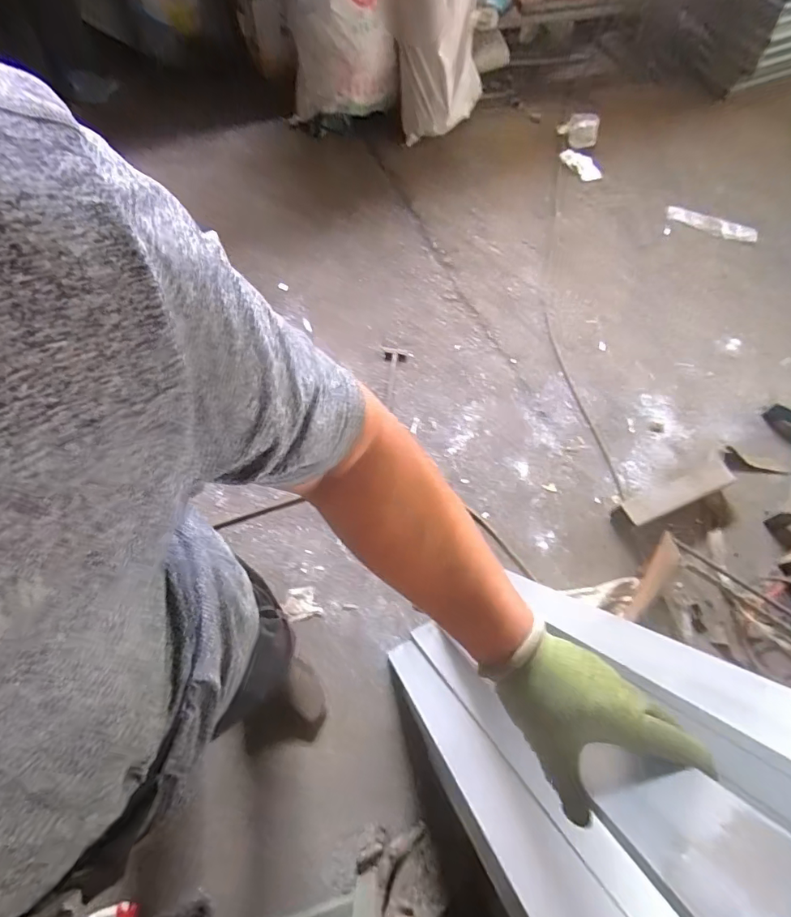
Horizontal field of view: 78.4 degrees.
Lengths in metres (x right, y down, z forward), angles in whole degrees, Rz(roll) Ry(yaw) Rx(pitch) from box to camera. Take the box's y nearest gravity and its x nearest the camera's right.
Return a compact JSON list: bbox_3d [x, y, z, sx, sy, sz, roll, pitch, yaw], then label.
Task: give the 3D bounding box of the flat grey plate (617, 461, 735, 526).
[{"bbox_3d":[0.876,0.102,1.500,0.398,0.013,0.089,-21,66,-11],"label":"flat grey plate"}]

